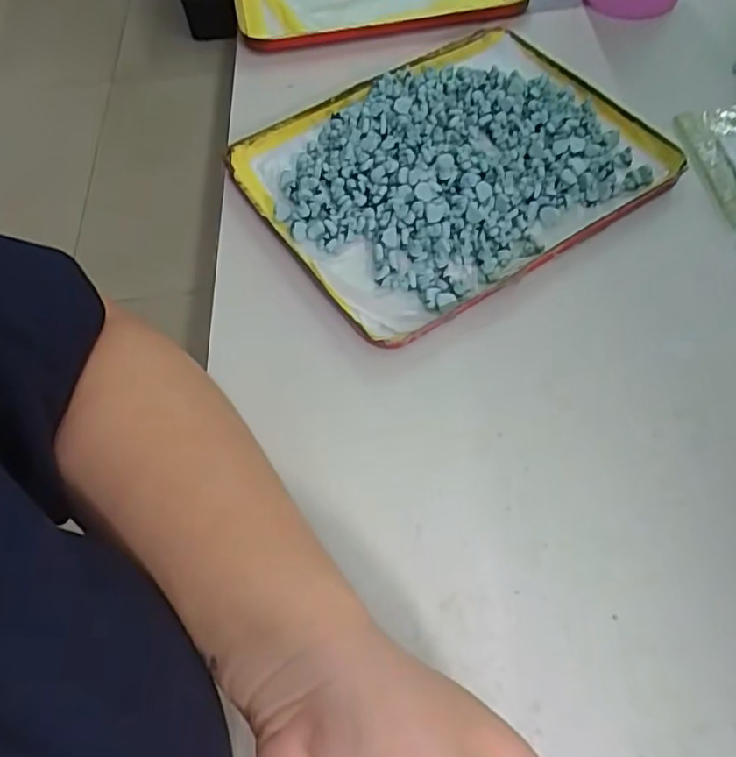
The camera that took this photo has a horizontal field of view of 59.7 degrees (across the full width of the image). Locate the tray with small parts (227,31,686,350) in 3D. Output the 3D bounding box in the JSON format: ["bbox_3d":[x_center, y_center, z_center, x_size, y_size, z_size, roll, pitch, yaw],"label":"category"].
[{"bbox_3d":[0.053,-0.145,0.419,0.244,0.018,0.199,-30,62,-14],"label":"tray with small parts"}]

